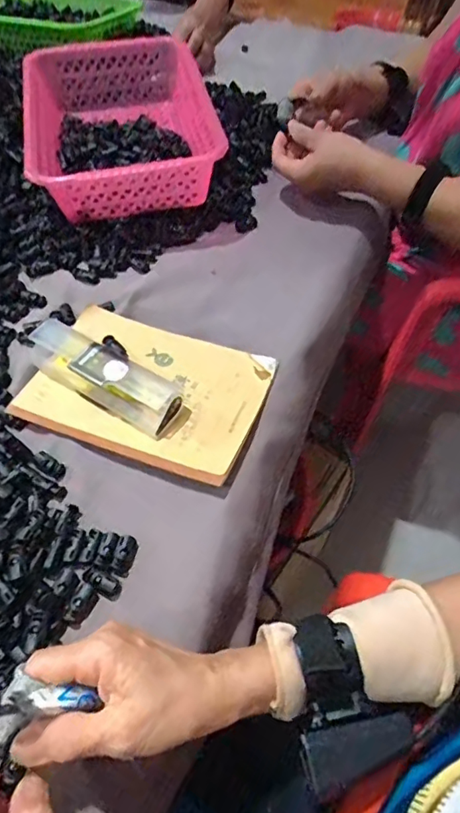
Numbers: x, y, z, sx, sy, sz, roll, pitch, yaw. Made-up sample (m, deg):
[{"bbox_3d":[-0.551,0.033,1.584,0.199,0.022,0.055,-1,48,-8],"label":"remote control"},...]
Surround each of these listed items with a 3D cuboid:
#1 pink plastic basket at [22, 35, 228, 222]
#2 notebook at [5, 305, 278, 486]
[{"bbox_3d":[-0.137,-0.345,0.642,0.213,0.087,0.289,-10,53,-9],"label":"pink plastic basket"},{"bbox_3d":[-0.076,-0.017,0.484,0.207,0.025,0.142,18,54,13],"label":"notebook"}]

